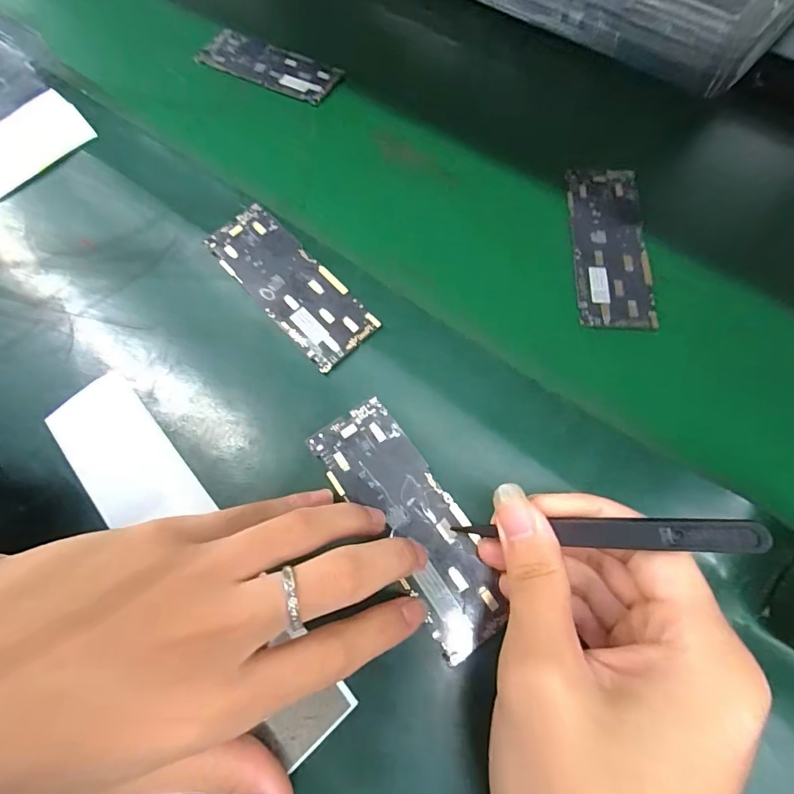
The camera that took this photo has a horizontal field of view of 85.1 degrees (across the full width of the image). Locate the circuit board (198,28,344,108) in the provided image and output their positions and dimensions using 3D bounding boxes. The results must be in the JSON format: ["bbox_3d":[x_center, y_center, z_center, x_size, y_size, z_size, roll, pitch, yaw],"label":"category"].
[{"bbox_3d":[-0.107,-0.279,0.362,0.129,0.006,0.044,28,73,14],"label":"circuit board"}]

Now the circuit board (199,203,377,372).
[{"bbox_3d":[-0.066,-0.069,0.264,0.044,0.007,0.123,-41,71,-12],"label":"circuit board"}]

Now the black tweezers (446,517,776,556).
[{"bbox_3d":[0.069,0.052,0.167,0.114,0.012,0.010,-15,62,43],"label":"black tweezers"}]

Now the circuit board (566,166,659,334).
[{"bbox_3d":[0.133,-0.096,0.270,0.044,0.005,0.119,2,69,4],"label":"circuit board"}]

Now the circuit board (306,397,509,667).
[{"bbox_3d":[0.006,0.059,0.212,0.043,0.004,0.123,-32,71,-9],"label":"circuit board"}]

